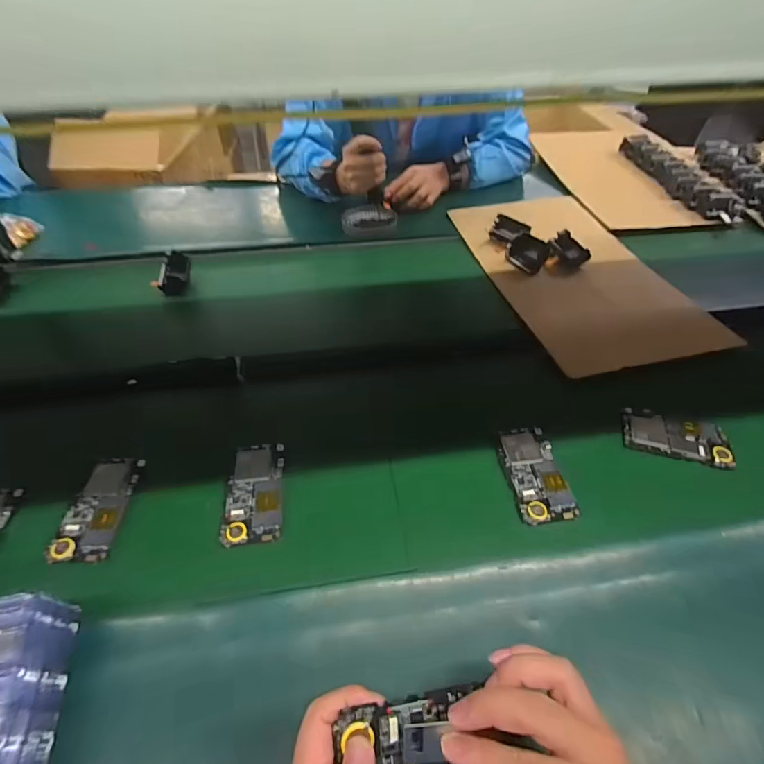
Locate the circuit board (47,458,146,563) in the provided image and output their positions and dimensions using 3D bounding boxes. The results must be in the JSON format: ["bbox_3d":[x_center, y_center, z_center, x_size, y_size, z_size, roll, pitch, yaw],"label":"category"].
[{"bbox_3d":[-0.315,0.136,0.492,0.060,0.011,0.121,1,46,-1],"label":"circuit board"}]

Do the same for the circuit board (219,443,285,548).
[{"bbox_3d":[-0.146,0.125,0.509,0.062,0.006,0.122,-2,48,-6],"label":"circuit board"}]

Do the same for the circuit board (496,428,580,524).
[{"bbox_3d":[0.180,0.107,0.526,0.065,0.011,0.121,-4,46,-6],"label":"circuit board"}]

